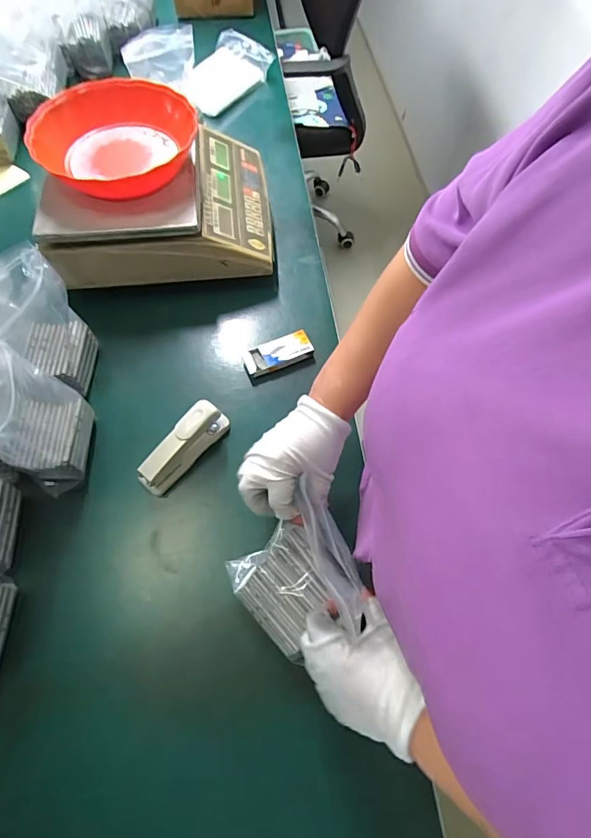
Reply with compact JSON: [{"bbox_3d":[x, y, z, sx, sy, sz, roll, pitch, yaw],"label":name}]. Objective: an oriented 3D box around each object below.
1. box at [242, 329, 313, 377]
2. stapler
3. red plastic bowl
[{"bbox_3d":[-0.024,-0.089,0.593,0.093,0.018,0.042,-22,67,-12],"label":"box"},{"bbox_3d":[-0.131,0.033,0.510,0.030,0.063,0.120,37,68,15],"label":"stapler"},{"bbox_3d":[-0.234,-0.368,0.578,0.192,0.055,0.204,1,64,-2],"label":"red plastic bowl"}]

